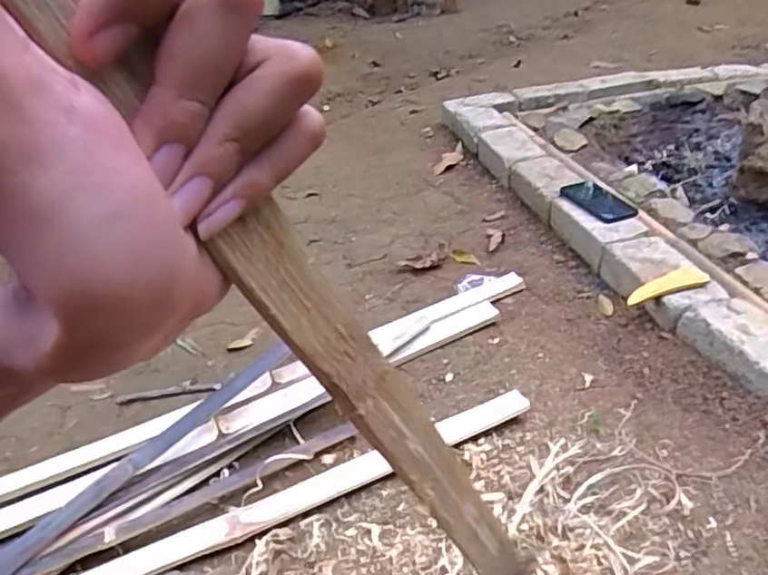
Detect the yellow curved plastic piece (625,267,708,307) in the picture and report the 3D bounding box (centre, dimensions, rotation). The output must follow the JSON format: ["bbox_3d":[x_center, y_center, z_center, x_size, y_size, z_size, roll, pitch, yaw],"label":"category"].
[{"bbox_3d":[0.432,-0.002,0.957,0.134,0.017,0.040,-15,36,-13],"label":"yellow curved plastic piece"}]

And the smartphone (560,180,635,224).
[{"bbox_3d":[0.427,-0.172,1.245,0.076,0.009,0.182,-22,35,-6],"label":"smartphone"}]

